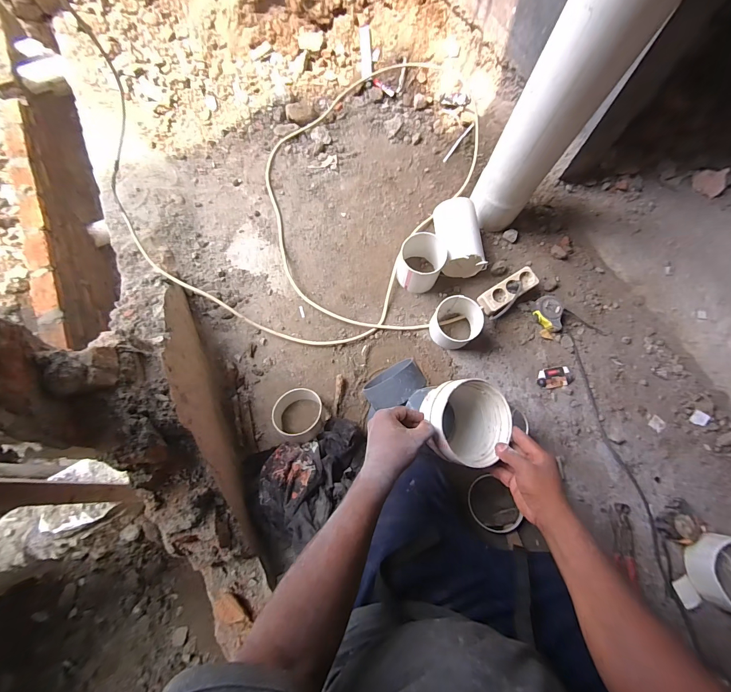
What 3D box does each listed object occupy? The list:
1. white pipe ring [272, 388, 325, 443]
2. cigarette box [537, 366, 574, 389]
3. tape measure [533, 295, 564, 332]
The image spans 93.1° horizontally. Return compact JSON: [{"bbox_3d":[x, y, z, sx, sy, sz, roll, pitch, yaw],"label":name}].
[{"bbox_3d":[-0.159,0.160,0.808,0.125,0.051,0.126,7,71,2],"label":"white pipe ring"},{"bbox_3d":[0.483,0.080,0.876,0.095,0.014,0.048,-7,71,-3],"label":"cigarette box"},{"bbox_3d":[0.484,-0.086,0.919,0.070,0.046,0.095,2,71,0],"label":"tape measure"}]

